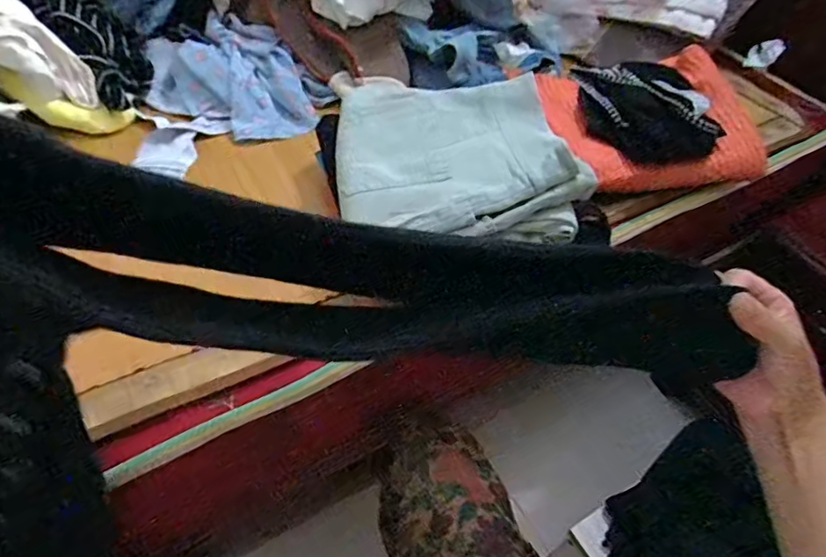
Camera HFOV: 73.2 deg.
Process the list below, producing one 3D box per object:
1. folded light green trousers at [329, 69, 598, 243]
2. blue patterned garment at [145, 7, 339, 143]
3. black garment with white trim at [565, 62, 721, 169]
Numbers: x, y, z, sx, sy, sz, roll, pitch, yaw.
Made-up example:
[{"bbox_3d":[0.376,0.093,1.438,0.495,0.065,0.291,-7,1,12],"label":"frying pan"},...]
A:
[{"bbox_3d":[0.044,-0.143,0.609,0.251,0.065,0.268,-3,51,-8],"label":"folded light green trousers"},{"bbox_3d":[-0.262,-0.292,0.802,0.265,0.073,0.163,26,53,16],"label":"blue patterned garment"},{"bbox_3d":[0.313,-0.236,0.759,0.174,0.058,0.173,6,50,0],"label":"black garment with white trim"}]

